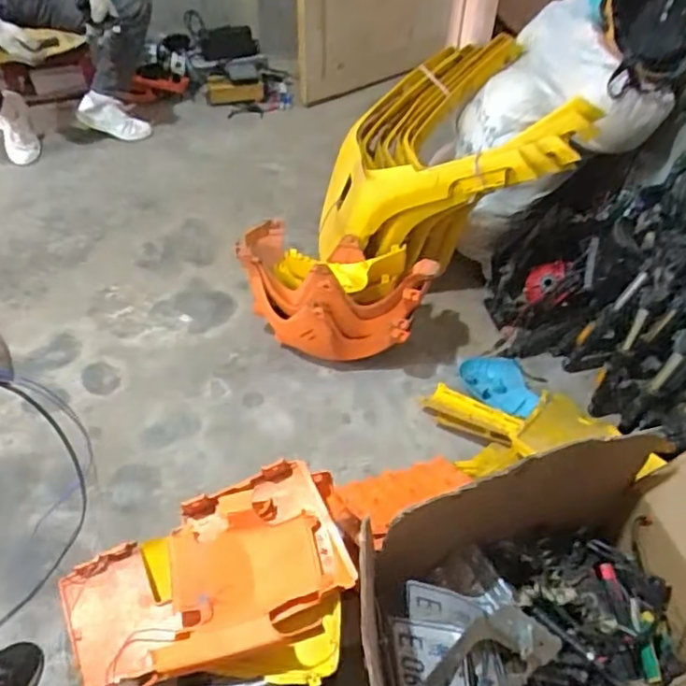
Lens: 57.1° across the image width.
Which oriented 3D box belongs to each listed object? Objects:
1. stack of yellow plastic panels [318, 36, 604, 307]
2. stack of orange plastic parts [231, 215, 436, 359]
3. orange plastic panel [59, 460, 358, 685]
[{"bbox_3d":[0.256,-0.415,1.664,0.742,0.320,0.538,-40,49,8],"label":"stack of yellow plastic panels"},{"bbox_3d":[-0.025,-0.129,1.574,0.472,0.235,0.276,11,49,8],"label":"stack of orange plastic parts"},{"bbox_3d":[-0.208,0.377,0.979,0.418,0.073,0.275,-17,51,-17],"label":"orange plastic panel"}]

